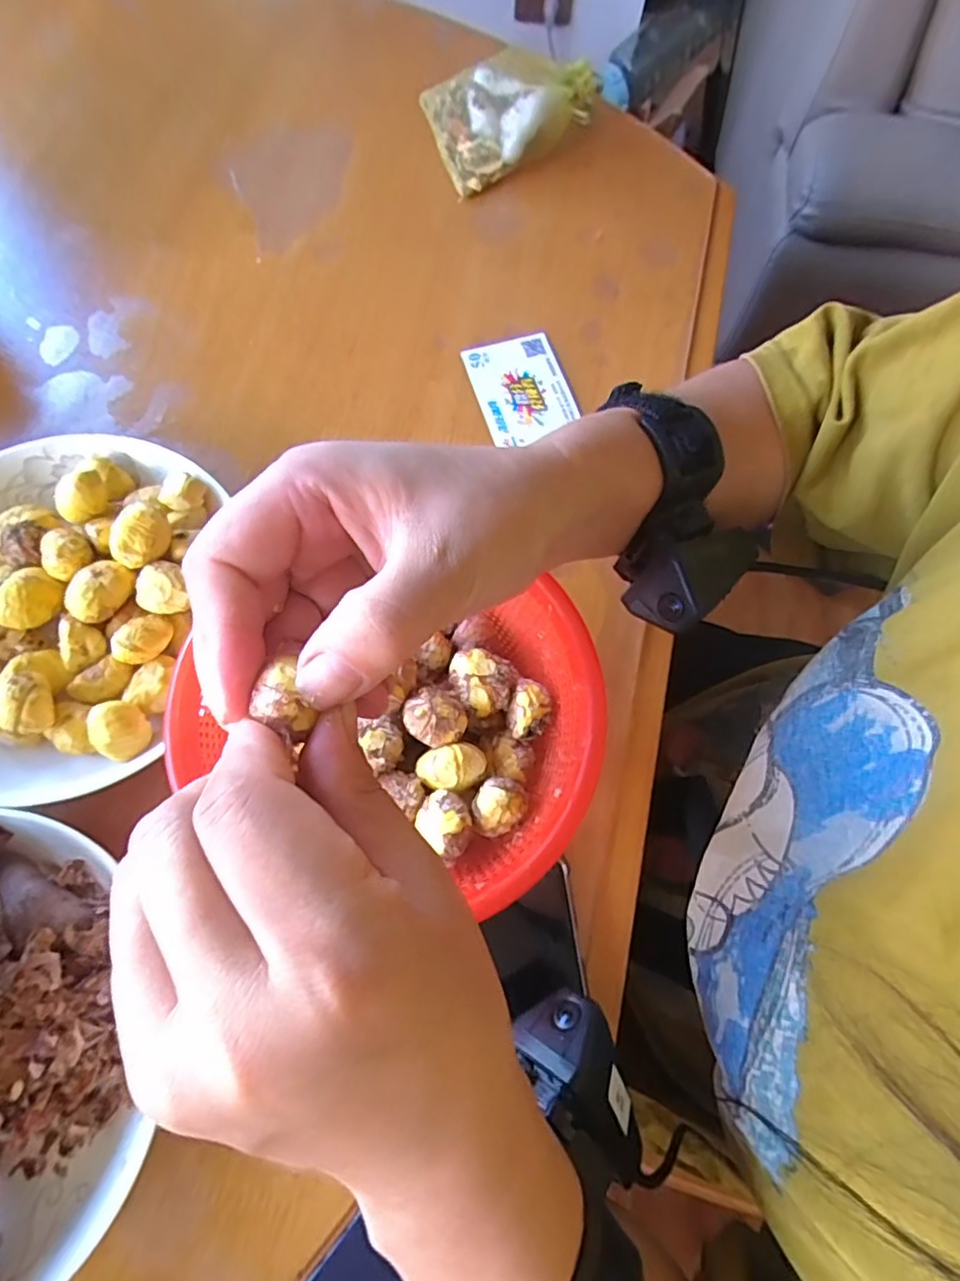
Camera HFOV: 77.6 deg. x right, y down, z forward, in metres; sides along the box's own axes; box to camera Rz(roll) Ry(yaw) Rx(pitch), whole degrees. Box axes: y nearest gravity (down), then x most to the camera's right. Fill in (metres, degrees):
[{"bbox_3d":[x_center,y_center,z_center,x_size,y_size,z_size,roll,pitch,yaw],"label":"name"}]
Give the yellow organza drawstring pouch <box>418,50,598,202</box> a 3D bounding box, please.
[{"bbox_3d":[0.022,-0.357,0.398,0.104,0.040,0.089,-17,74,-7],"label":"yellow organza drawstring pouch"}]

